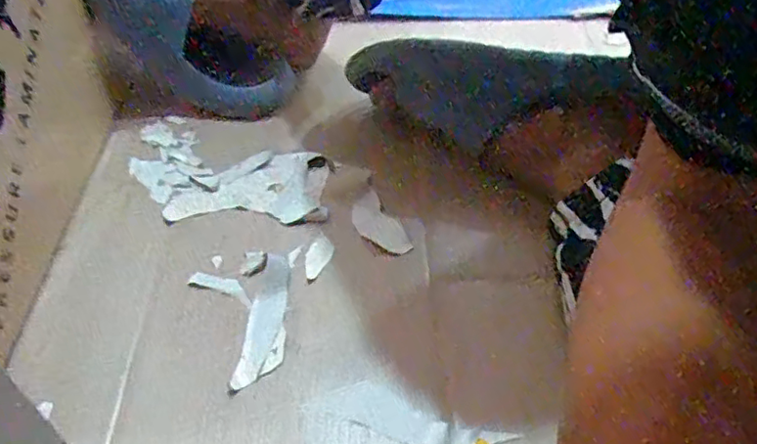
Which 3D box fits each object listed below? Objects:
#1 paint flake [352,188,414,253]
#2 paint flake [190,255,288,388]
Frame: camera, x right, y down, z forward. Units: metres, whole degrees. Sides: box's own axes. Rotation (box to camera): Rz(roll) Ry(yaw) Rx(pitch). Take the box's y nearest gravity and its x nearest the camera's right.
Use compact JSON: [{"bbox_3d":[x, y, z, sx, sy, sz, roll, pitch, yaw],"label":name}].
[{"bbox_3d":[-0.001,0.001,0.477,0.030,0.004,0.063,-25,53,-20],"label":"paint flake"},{"bbox_3d":[-0.086,0.065,0.423,0.065,0.008,0.096,-15,50,-13],"label":"paint flake"}]

